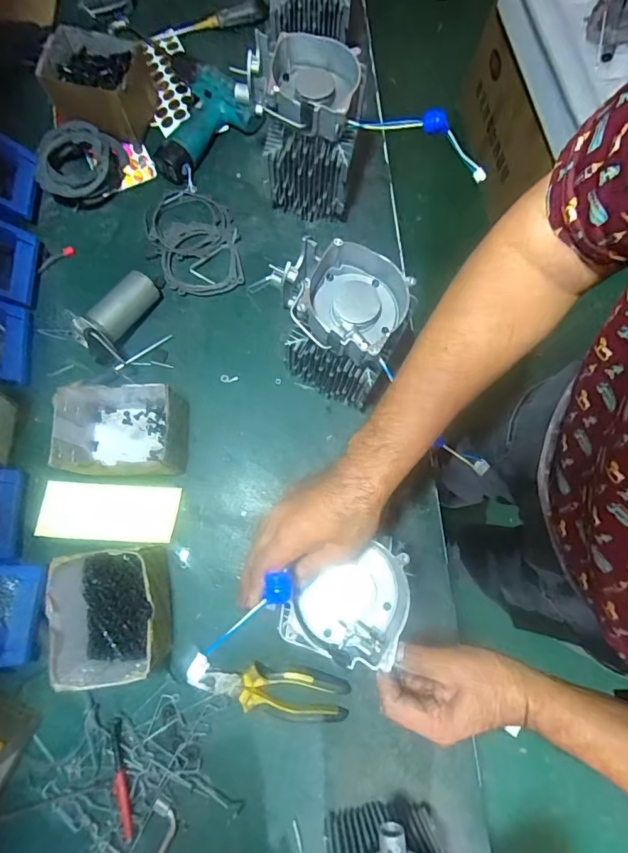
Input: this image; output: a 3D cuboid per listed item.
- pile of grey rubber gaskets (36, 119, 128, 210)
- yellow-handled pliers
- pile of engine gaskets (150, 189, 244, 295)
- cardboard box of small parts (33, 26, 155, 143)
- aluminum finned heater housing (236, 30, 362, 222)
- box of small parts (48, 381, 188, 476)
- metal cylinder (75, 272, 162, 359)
[{"bbox_3d":[-0.356,-0.408,0.699,0.143,0.082,0.097,-41,81,-9],"label":"pile of grey rubber gaskets"},{"bbox_3d":[-0.048,0.336,0.569,0.184,0.019,0.059,12,77,2],"label":"yellow-handled pliers"},{"bbox_3d":[-0.192,-0.295,0.708,0.122,0.016,0.190,-15,78,-5],"label":"pile of engine gaskets"},{"bbox_3d":[-0.338,-0.539,0.707,0.135,0.092,0.125,7,77,1],"label":"cardboard box of small parts"},{"bbox_3d":[-0.011,-0.408,0.641,0.148,0.219,0.110,14,77,2],"label":"aluminum finned heater housing"},{"bbox_3d":[-0.259,0.005,0.599,0.159,0.089,0.119,-2,77,-2],"label":"box of small parts"},{"bbox_3d":[-0.278,-0.163,0.636,0.061,0.061,0.152,29,62,6],"label":"metal cylinder"}]

